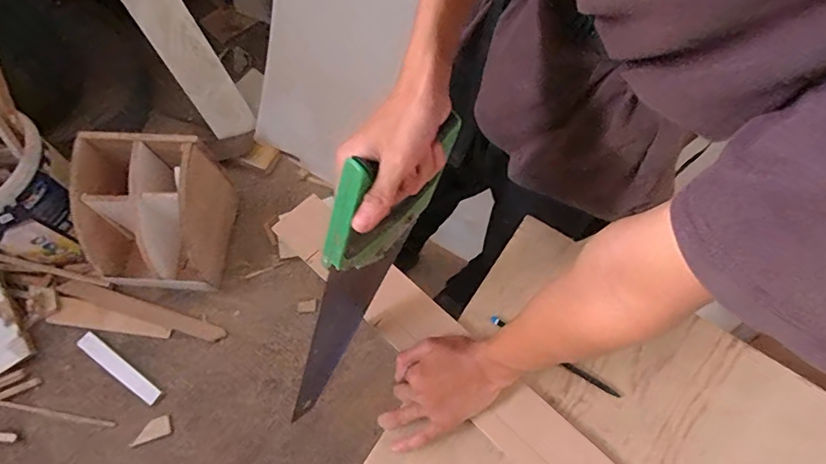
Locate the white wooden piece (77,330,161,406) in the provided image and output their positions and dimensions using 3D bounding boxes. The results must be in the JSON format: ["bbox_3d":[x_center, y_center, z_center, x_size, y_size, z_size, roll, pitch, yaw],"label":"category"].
[{"bbox_3d":[-0.786,0.361,1.282,0.263,0.019,0.045,36,56,5],"label":"white wooden piece"}]

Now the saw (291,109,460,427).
[{"bbox_3d":[-0.063,0.063,0.503,0.030,0.403,0.108,38,41,18],"label":"saw"}]

